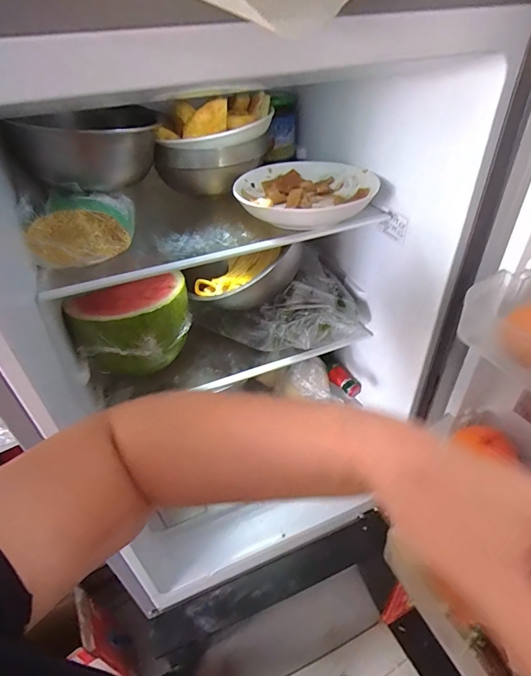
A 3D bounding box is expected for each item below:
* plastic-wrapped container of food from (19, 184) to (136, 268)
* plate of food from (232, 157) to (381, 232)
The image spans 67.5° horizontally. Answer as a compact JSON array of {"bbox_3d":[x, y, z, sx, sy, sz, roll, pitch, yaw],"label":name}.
[{"bbox_3d":[-0.208,-0.130,0.455,0.120,0.059,0.081,-19,44,-18],"label":"plastic-wrapped container of food"},{"bbox_3d":[0.046,-0.201,0.538,0.184,0.034,0.172,-1,42,1],"label":"plate of food"}]

